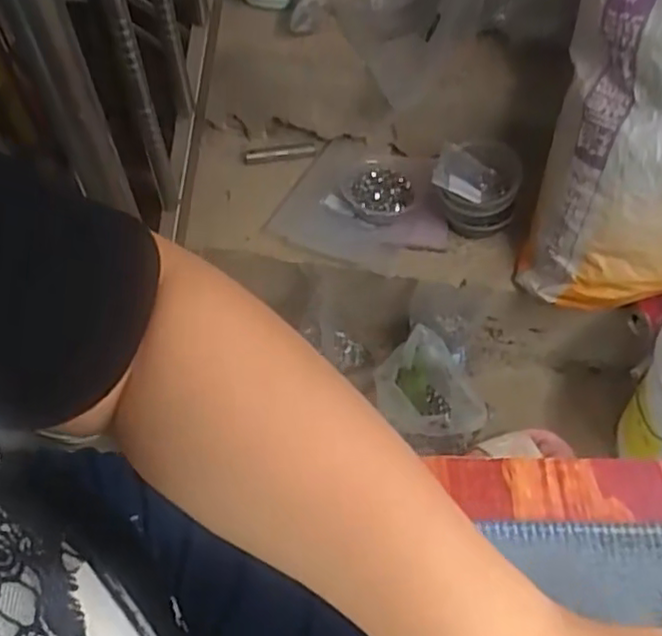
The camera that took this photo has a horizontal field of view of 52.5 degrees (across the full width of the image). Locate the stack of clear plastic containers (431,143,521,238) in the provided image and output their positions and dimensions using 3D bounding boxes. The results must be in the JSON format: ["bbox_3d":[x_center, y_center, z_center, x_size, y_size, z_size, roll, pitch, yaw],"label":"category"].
[{"bbox_3d":[0.213,-0.196,0.989,0.124,0.086,0.117,14,58,8],"label":"stack of clear plastic containers"}]

